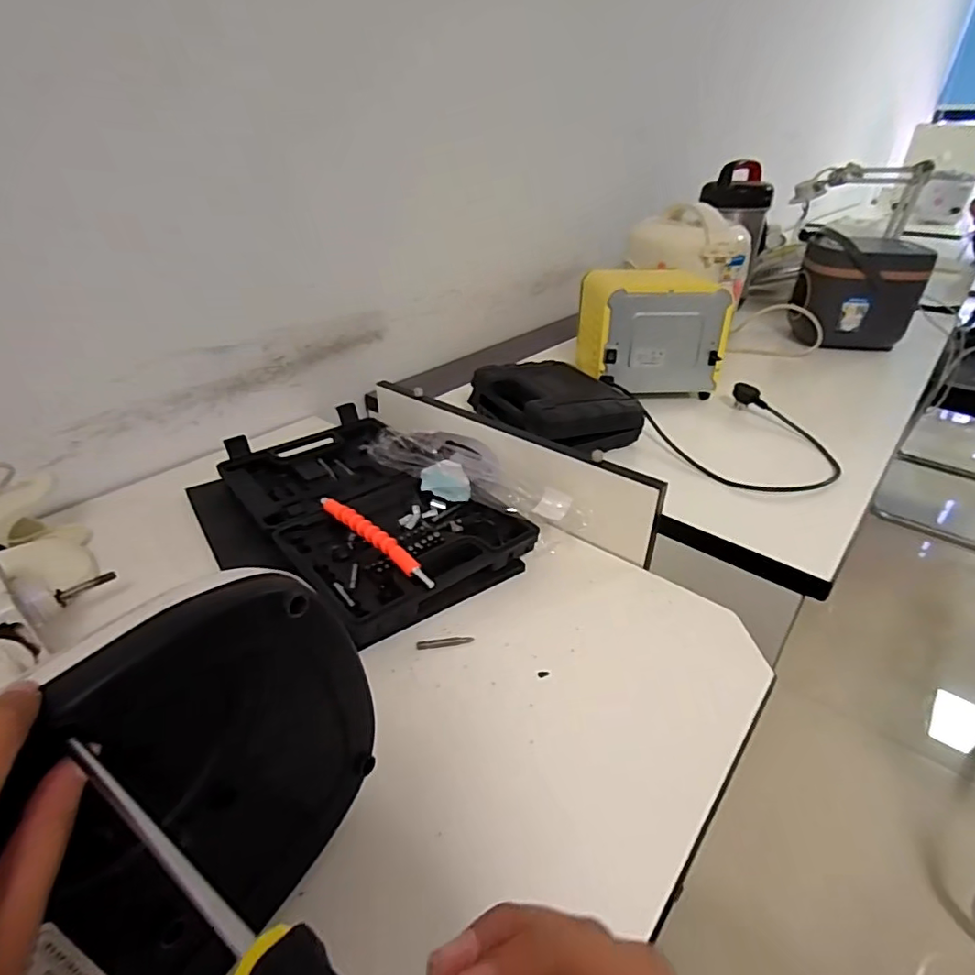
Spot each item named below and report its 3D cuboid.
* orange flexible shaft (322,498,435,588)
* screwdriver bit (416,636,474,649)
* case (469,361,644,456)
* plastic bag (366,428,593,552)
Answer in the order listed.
[{"bbox_3d":[-0.107,0.049,0.513,0.166,0.023,0.019,29,43,34],"label":"orange flexible shaft"},{"bbox_3d":[-0.036,0.131,0.463,0.047,0.005,0.008,-2,34,-5],"label":"screwdriver bit"},{"bbox_3d":[0.101,-0.117,0.753,0.170,0.059,0.206,-17,38,-25],"label":"case"},{"bbox_3d":[-0.015,-0.012,0.597,0.242,0.059,0.079,23,39,28],"label":"plastic bag"}]

